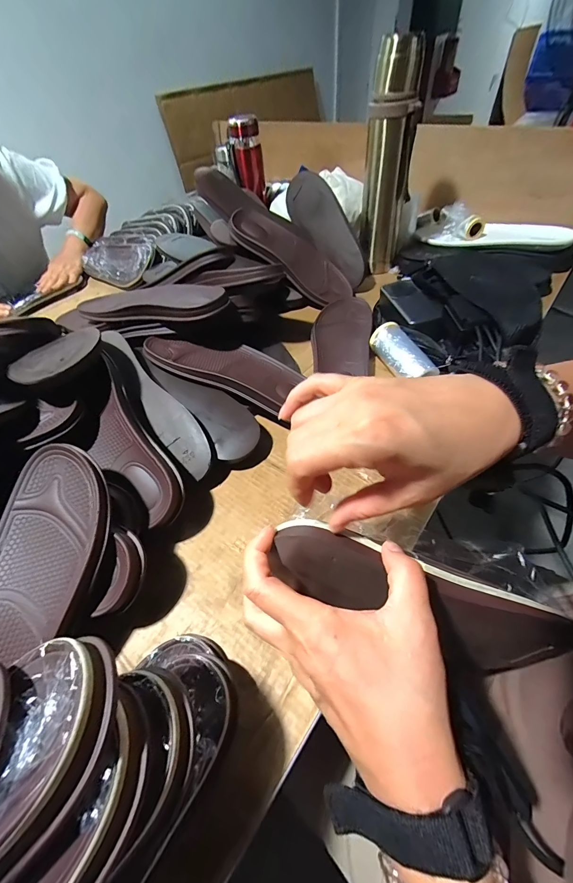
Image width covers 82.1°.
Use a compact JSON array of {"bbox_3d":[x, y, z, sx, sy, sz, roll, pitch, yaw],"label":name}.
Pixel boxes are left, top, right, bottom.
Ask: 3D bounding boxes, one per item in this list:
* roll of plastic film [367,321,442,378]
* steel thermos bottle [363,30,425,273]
[{"bbox_3d":[0.166,-0.127,0.474,0.045,0.034,0.106,-17,51,-8],"label":"roll of plastic film"},{"bbox_3d":[0.181,-0.487,0.591,0.072,0.303,0.068,4,51,9],"label":"steel thermos bottle"}]

